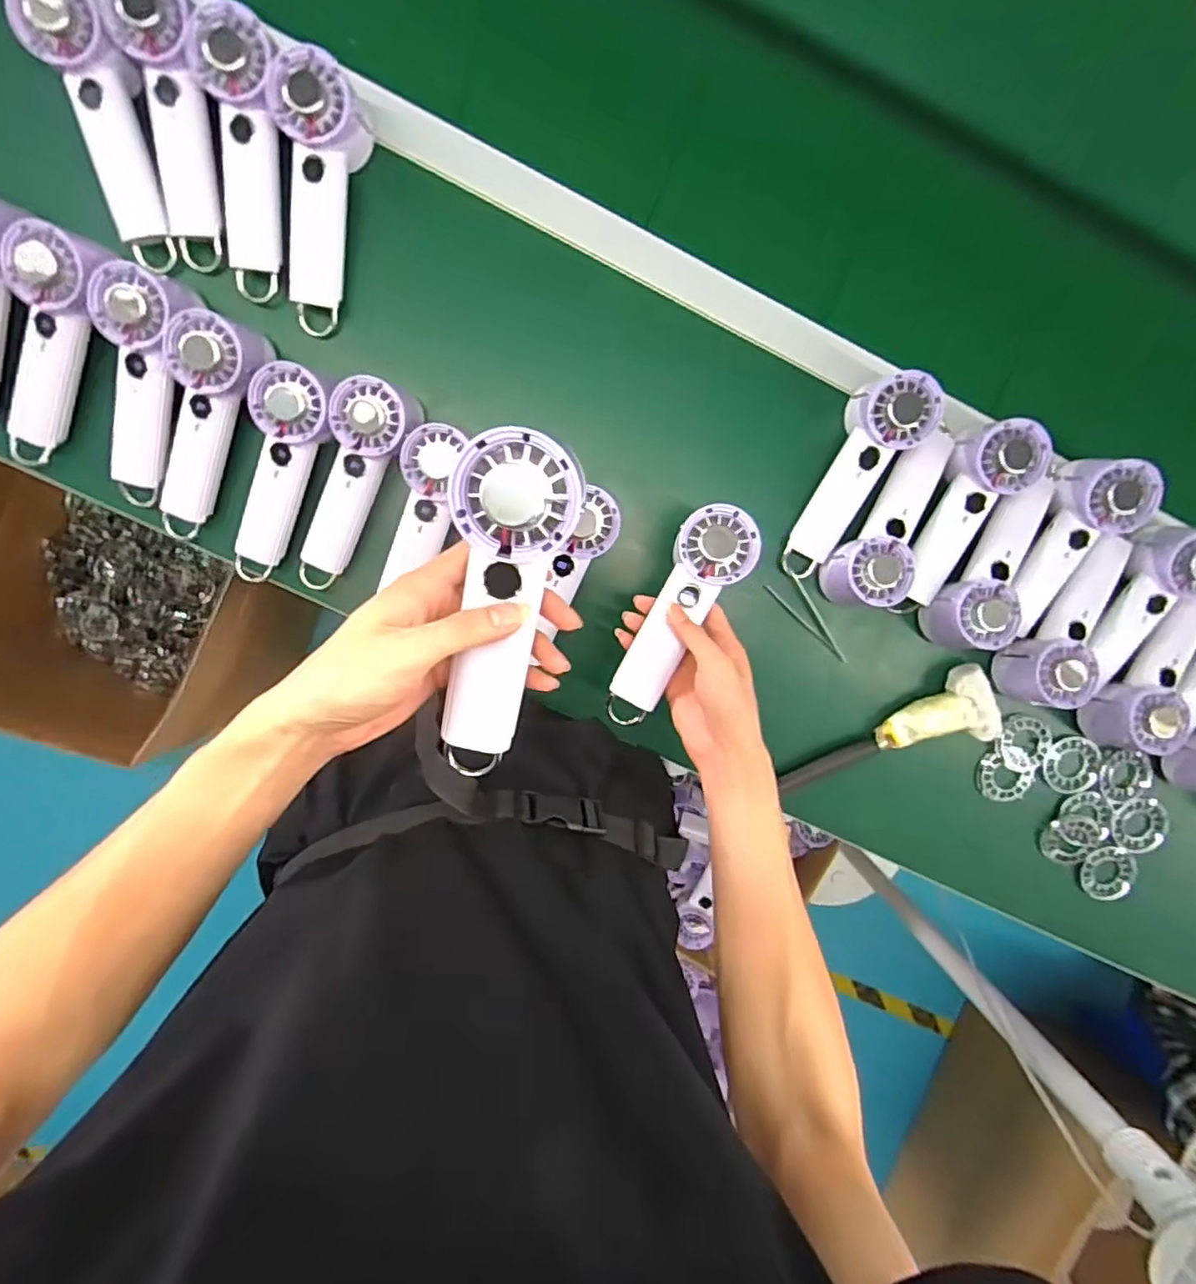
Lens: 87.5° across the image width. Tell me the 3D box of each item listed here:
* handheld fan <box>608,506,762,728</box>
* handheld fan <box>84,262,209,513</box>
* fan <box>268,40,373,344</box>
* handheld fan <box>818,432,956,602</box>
[{"bbox_3d":[0.066,-0.020,0.518,0.059,0.029,0.194,26,100,-5],"label":"handheld fan"},{"bbox_3d":[-0.395,-0.220,0.552,0.062,0.059,0.198,16,112,-4],"label":"handheld fan"},{"bbox_3d":[-0.237,-0.372,0.530,0.061,0.051,0.200,12,114,-4],"label":"fan"},{"bbox_3d":[0.269,-0.116,0.570,0.062,0.045,0.173,21,97,-5],"label":"handheld fan"}]

